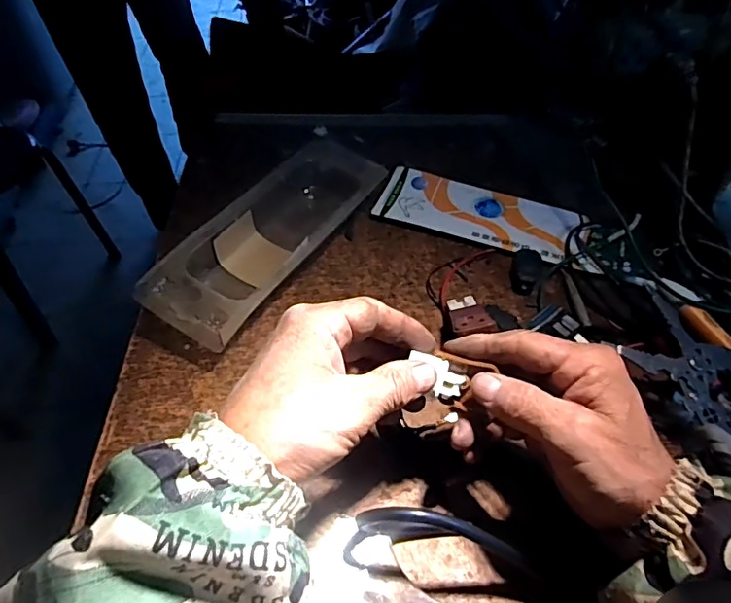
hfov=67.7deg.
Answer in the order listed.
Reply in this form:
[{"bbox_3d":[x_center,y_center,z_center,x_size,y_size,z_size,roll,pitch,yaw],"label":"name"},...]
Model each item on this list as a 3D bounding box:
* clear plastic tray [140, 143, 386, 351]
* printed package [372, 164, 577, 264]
[{"bbox_3d":[-0.079,-0.059,0.479,0.093,0.046,0.251,24,54,21],"label":"clear plastic tray"},{"bbox_3d":[0.108,-0.088,0.540,0.186,0.014,0.084,15,52,15],"label":"printed package"}]

